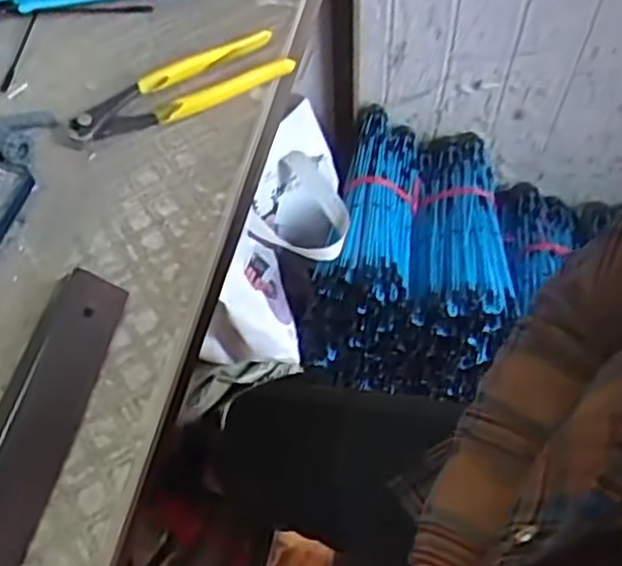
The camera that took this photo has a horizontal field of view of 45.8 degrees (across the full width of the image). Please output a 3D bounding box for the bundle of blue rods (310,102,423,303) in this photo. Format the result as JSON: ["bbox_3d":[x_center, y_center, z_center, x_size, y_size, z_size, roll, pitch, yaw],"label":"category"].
[{"bbox_3d":[0.090,-0.125,0.955,0.102,0.058,0.303,8,58,7],"label":"bundle of blue rods"}]

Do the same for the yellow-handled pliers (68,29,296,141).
[{"bbox_3d":[-0.094,-0.139,0.532,0.159,0.021,0.048,-25,60,-13],"label":"yellow-handled pliers"}]

